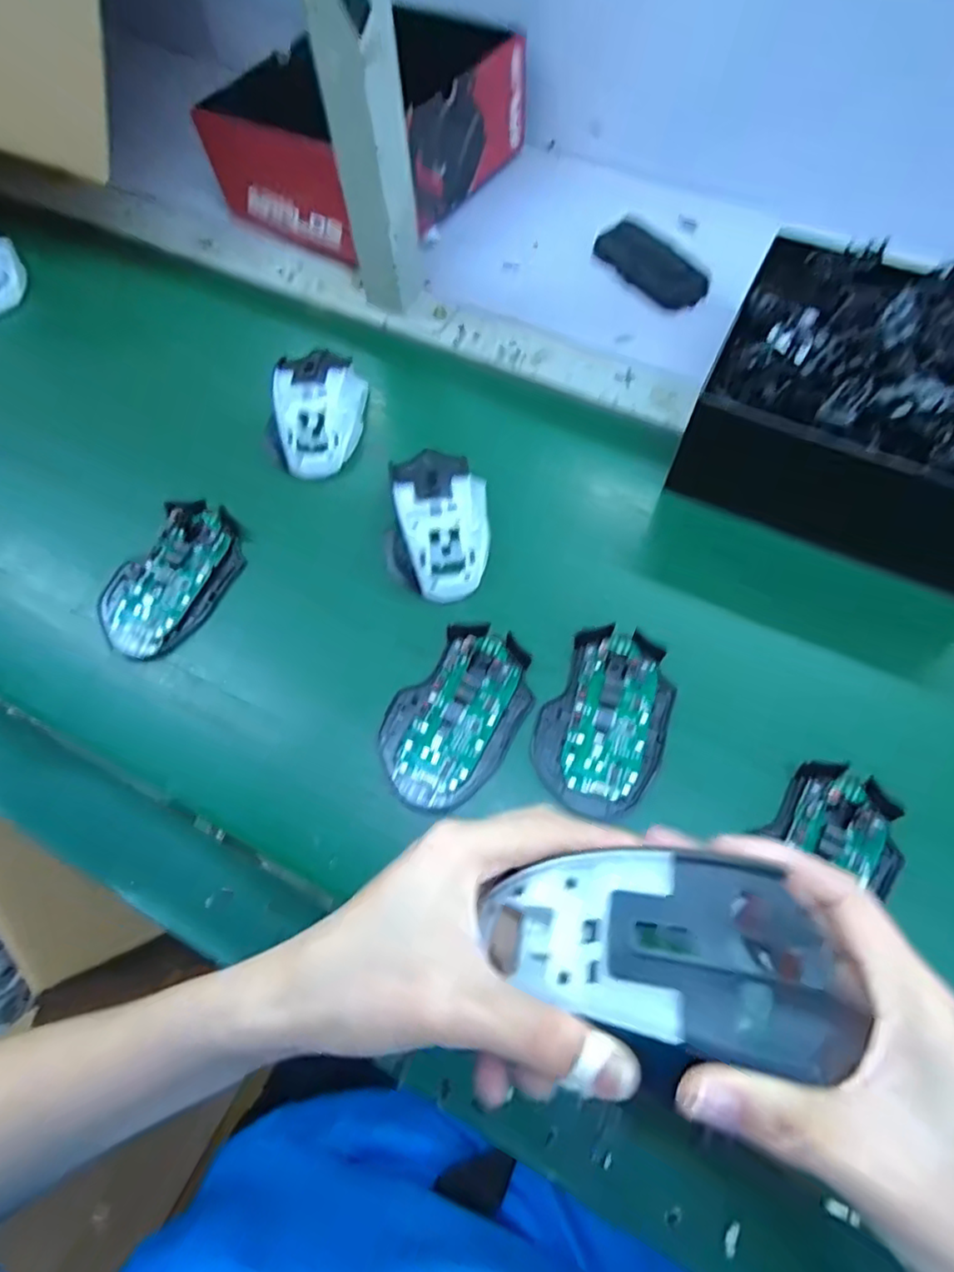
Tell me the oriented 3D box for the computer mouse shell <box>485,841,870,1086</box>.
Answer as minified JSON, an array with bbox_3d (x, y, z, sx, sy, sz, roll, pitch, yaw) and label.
[{"bbox_3d":[0.058,0.095,0.196,0.111,0.023,0.053,7,65,14],"label":"computer mouse shell"}]

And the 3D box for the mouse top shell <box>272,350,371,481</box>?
[{"bbox_3d":[-0.122,-0.173,0.476,0.071,0.037,0.104,-1,65,1],"label":"mouse top shell"}]

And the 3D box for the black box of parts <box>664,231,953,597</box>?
[{"bbox_3d":[0.276,-0.153,0.419,0.226,0.104,0.177,24,68,12],"label":"black box of parts"}]

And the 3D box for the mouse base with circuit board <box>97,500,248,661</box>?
[{"bbox_3d":[-0.208,-0.039,0.430,0.072,0.019,0.112,33,70,15],"label":"mouse base with circuit board"}]

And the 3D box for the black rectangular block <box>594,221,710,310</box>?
[{"bbox_3d":[0.154,-0.323,0.548,0.045,0.019,0.103,-34,69,-13],"label":"black rectangular block"}]

